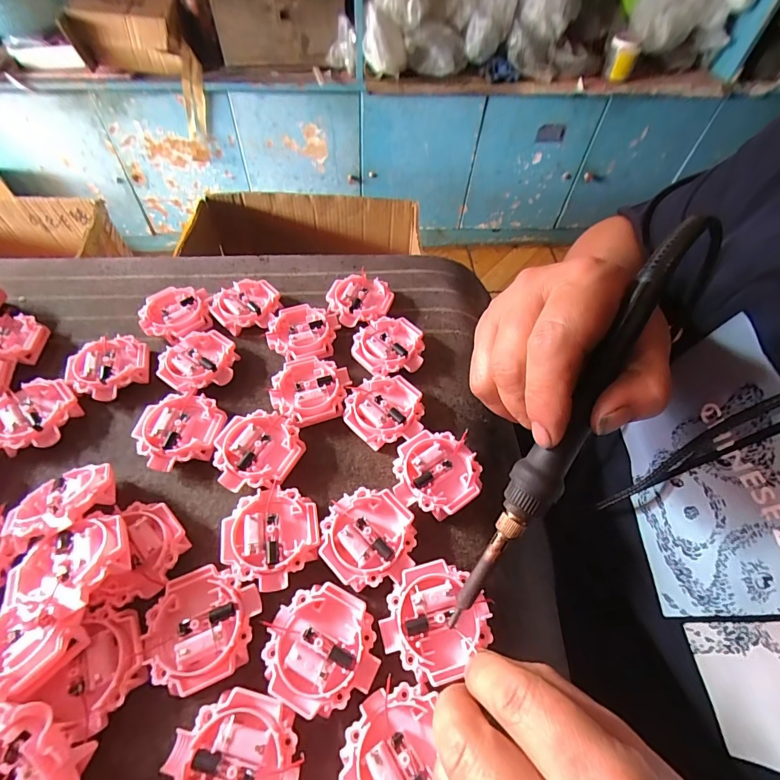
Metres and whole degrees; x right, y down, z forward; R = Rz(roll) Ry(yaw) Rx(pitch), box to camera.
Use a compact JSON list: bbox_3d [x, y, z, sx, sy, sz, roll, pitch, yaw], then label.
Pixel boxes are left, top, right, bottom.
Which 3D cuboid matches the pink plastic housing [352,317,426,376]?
[{"bbox_3d":[-0.001,-0.033,0.316,0.051,0.016,0.050,2,55,-1],"label":"pink plastic housing"}]

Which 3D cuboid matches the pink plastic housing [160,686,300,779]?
[{"bbox_3d":[-0.068,0.163,0.178,0.054,0.011,0.052,1,55,-1],"label":"pink plastic housing"}]

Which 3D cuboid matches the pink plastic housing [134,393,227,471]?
[{"bbox_3d":[-0.137,0.026,0.271,0.052,0.012,0.052,1,55,-1],"label":"pink plastic housing"}]

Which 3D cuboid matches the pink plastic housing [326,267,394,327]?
[{"bbox_3d":[-0.025,-0.074,0.346,0.050,0.015,0.052,-21,59,-16],"label":"pink plastic housing"}]

